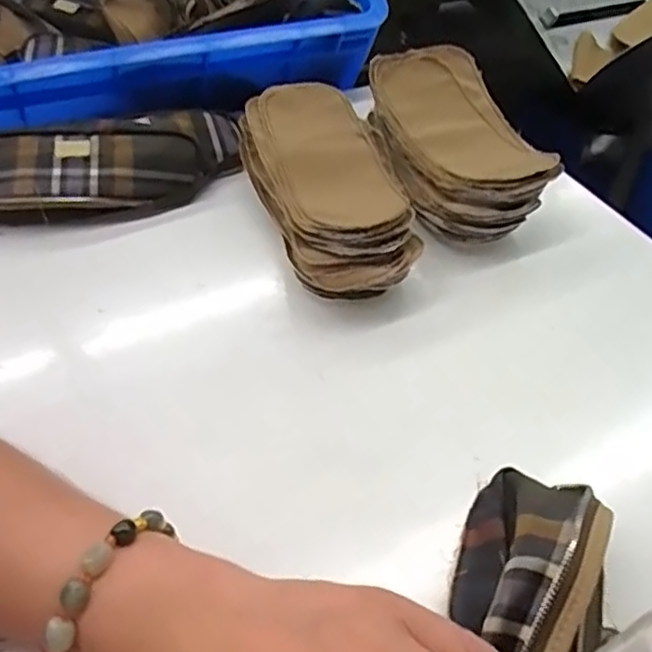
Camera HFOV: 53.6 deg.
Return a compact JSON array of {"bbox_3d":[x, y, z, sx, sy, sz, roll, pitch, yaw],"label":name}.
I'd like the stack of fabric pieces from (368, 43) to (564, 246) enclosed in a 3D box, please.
[{"bbox_3d":[0.104,-0.154,0.526,0.112,0.054,0.199,-7,47,-10],"label":"stack of fabric pieces"}]

